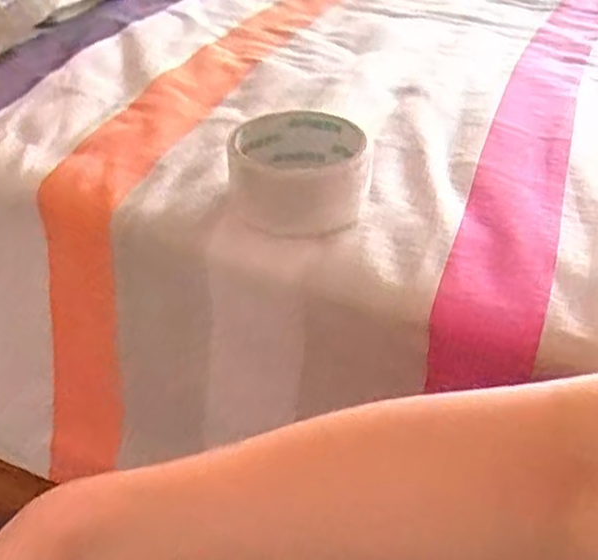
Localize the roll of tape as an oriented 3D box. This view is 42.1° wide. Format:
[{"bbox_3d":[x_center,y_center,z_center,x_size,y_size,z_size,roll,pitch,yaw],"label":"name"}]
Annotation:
[{"bbox_3d":[0.001,-0.069,0.485,0.081,0.045,0.081,3,36,-2],"label":"roll of tape"}]

